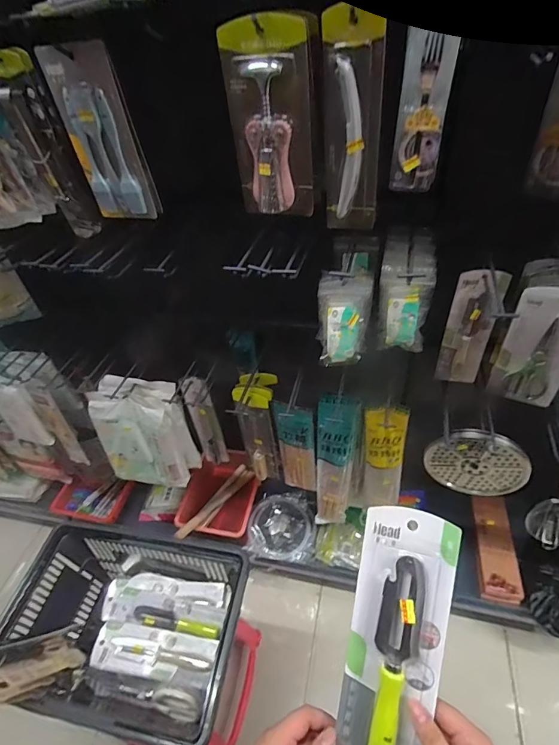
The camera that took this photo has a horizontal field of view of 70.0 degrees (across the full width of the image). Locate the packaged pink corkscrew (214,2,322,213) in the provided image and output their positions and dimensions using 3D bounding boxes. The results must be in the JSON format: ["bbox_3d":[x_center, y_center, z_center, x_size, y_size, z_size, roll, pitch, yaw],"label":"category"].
[{"bbox_3d":[-0.005,-0.324,0.521,0.110,0.217,0.050,-5,45,3],"label":"packaged pink corkscrew"}]

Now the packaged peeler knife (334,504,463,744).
[{"bbox_3d":[0.113,0.265,0.392,0.090,0.023,0.253,11,88,17],"label":"packaged peeler knife"}]

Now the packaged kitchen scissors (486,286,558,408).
[{"bbox_3d":[0.482,-0.037,0.740,0.120,0.268,0.025,17,50,23],"label":"packaged kitchen scissors"}]

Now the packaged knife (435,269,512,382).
[{"bbox_3d":[0.383,-0.083,0.807,0.085,0.264,0.026,11,47,18],"label":"packaged knife"}]

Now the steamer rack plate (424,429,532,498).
[{"bbox_3d":[0.443,0.210,0.903,0.206,0.197,0.018,20,43,7],"label":"steamer rack plate"}]

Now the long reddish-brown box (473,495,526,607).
[{"bbox_3d":[0.679,0.541,1.256,0.109,0.032,0.319,6,46,13],"label":"long reddish-brown box"}]

